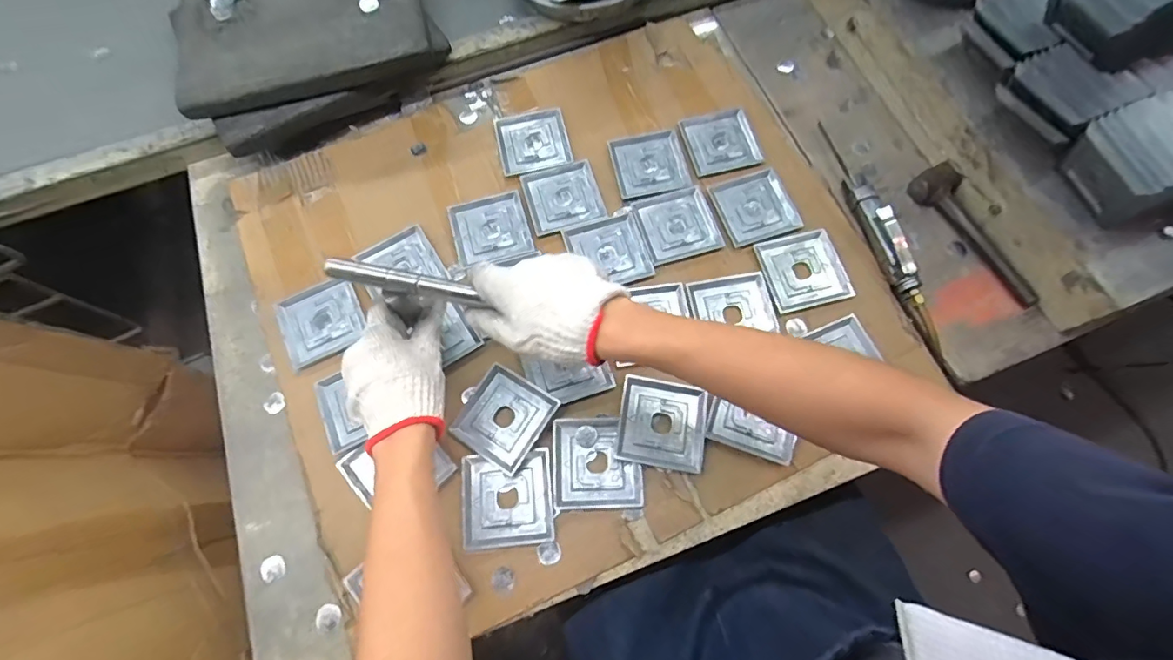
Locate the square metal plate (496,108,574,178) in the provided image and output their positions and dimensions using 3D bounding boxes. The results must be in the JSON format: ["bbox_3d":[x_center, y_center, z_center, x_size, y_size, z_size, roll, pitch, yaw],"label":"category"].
[{"bbox_3d":[-0.069,-0.248,0.671,0.088,0.009,0.093,-12,70,-3],"label":"square metal plate"}]

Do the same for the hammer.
[{"bbox_3d":[0.464,-0.115,0.603,0.043,0.031,0.189,-29,72,-9],"label":"hammer"}]

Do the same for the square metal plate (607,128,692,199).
[{"bbox_3d":[0.083,-0.215,0.658,0.090,0.007,0.086,-13,70,-3],"label":"square metal plate"}]

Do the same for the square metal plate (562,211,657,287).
[{"bbox_3d":[0.027,-0.094,0.616,0.089,0.009,0.089,-16,71,-5],"label":"square metal plate"}]

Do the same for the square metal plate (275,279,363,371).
[{"bbox_3d":[-0.306,-0.010,0.597,0.089,0.012,0.089,-27,72,-8],"label":"square metal plate"}]

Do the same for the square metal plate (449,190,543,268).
[{"bbox_3d":[-0.115,-0.123,0.628,0.091,0.007,0.096,-18,71,-5],"label":"square metal plate"}]

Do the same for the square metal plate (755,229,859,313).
[{"bbox_3d":[0.255,-0.070,0.598,0.091,0.011,0.093,-11,70,-3],"label":"square metal plate"}]

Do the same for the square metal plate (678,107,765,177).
[{"bbox_3d":[0.175,-0.249,0.670,0.089,0.006,0.092,-15,70,-4],"label":"square metal plate"}]

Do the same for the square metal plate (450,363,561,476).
[{"bbox_3d":[-0.087,0.091,0.539,0.086,0.018,0.088,31,74,12],"label":"square metal plate"}]

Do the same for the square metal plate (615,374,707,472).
[{"bbox_3d":[0.079,0.097,0.539,0.087,0.011,0.090,7,70,4],"label":"square metal plate"}]

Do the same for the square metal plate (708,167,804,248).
[{"bbox_3d":[0.208,-0.152,0.634,0.092,0.010,0.092,-19,71,-6],"label":"square metal plate"}]

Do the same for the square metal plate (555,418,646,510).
[{"bbox_3d":[0.011,0.137,0.527,0.087,0.011,0.088,-2,70,0],"label":"square metal plate"}]

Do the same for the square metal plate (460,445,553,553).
[{"bbox_3d":[-0.080,0.172,0.519,0.089,0.008,0.090,-5,70,-1],"label":"square metal plate"}]

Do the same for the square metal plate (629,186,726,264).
[{"bbox_3d":[0.111,-0.130,0.627,0.093,0.009,0.091,-17,71,-5],"label":"square metal plate"}]

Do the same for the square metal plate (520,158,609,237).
[{"bbox_3d":[-0.028,-0.168,0.644,0.092,0.006,0.091,-16,71,-5],"label":"square metal plate"}]

